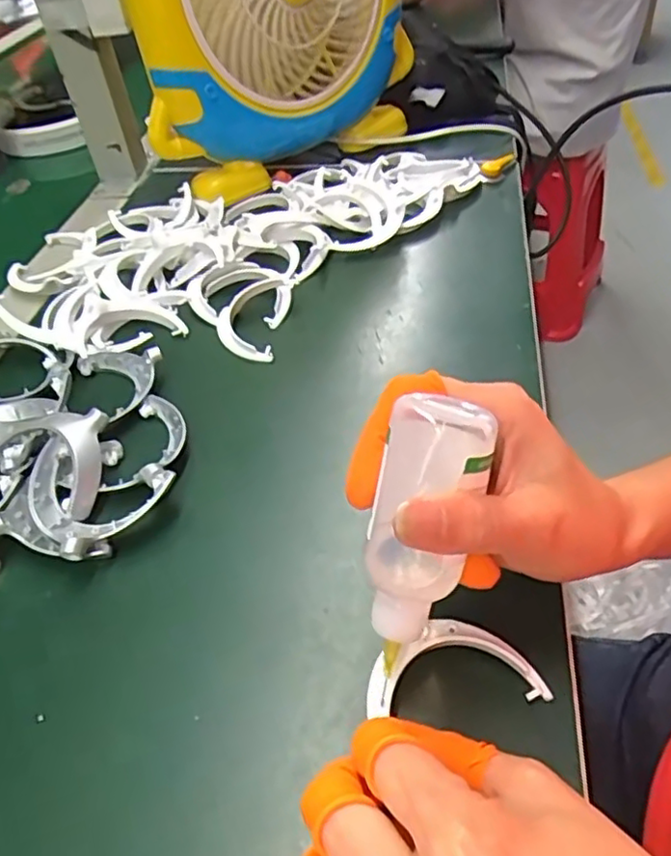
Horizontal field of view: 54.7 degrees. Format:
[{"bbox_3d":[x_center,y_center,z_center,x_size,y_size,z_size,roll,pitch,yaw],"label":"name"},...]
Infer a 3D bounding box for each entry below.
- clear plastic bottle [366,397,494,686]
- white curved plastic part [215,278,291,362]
[{"bbox_3d":[0.029,0.038,0.224,0.033,0.095,0.021,16,21,21],"label":"clear plastic bottle"},{"bbox_3d":[-0.057,-0.074,0.427,0.045,0.018,0.068,4,46,11],"label":"white curved plastic part"}]

